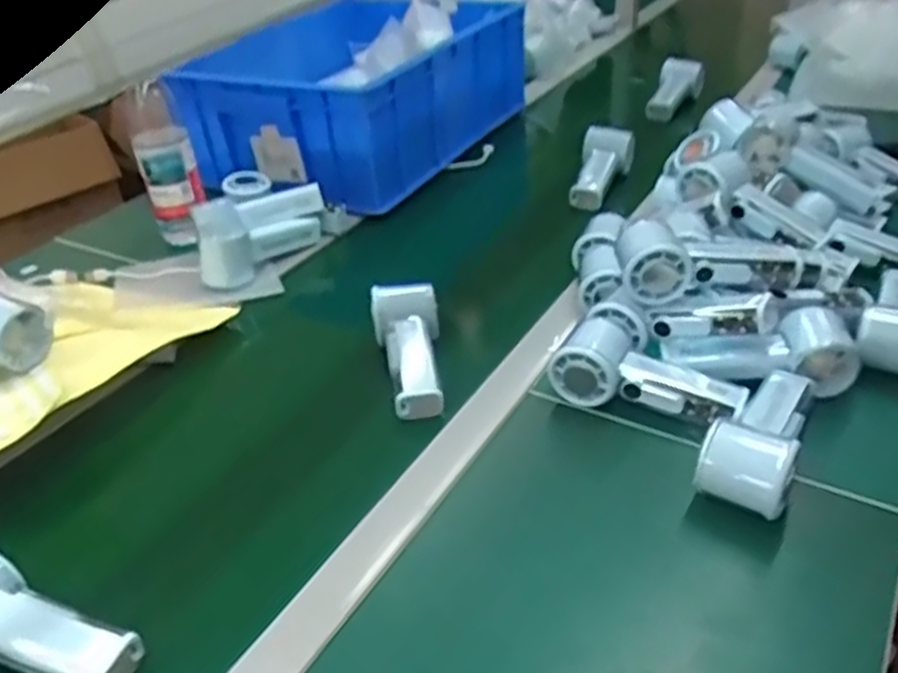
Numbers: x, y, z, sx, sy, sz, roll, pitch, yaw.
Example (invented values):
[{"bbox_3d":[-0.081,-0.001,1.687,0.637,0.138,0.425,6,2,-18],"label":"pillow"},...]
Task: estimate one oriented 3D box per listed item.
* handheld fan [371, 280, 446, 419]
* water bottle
[{"bbox_3d":[-0.037,0.008,0.704,0.059,0.046,0.135,-1,35,-4],"label":"handheld fan"},{"bbox_3d":[-0.333,-0.203,0.934,0.064,0.177,0.070,-17,36,-18],"label":"water bottle"}]

